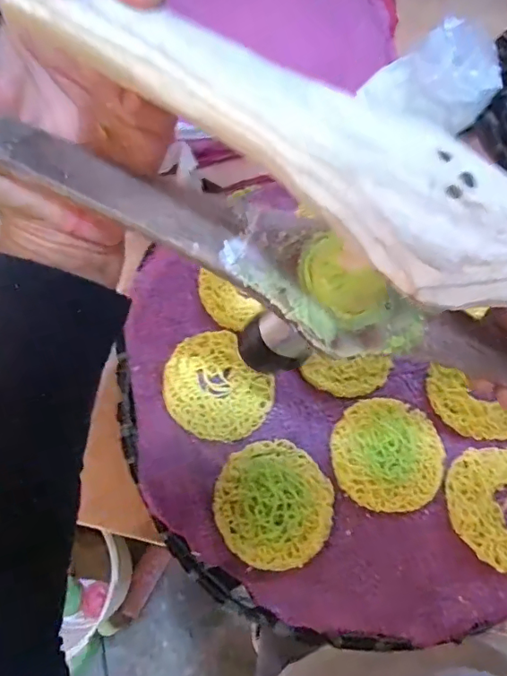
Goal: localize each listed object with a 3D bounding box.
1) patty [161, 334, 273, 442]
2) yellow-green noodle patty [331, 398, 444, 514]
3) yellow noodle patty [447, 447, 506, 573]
[{"bbox_3d":[-0.028,0.036,0.368,0.071,0.010,0.081,-42,71,-16],"label":"patty"},{"bbox_3d":[0.094,0.080,0.349,0.076,0.006,0.076,0,65,1],"label":"yellow-green noodle patty"},{"bbox_3d":[0.171,0.112,0.332,0.077,0.008,0.077,3,66,2],"label":"yellow noodle patty"}]

